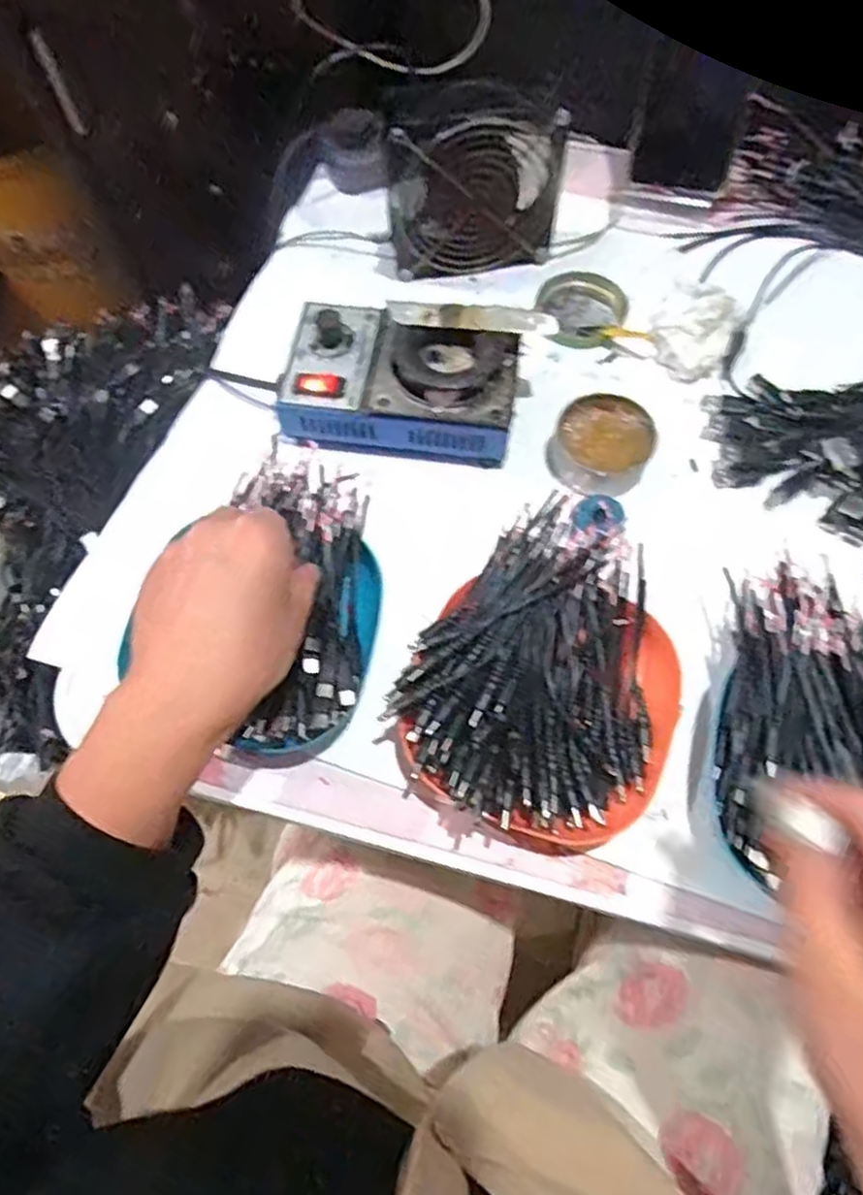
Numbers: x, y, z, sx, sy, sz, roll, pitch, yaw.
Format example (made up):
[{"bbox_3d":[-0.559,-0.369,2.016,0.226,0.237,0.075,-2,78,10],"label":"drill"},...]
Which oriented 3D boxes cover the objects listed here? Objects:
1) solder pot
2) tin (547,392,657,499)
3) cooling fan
[{"bbox_3d":[-0.020,-0.134,0.481,0.154,0.060,0.110,12,67,7],"label":"solder pot"},{"bbox_3d":[0.110,-0.098,0.484,0.062,0.026,0.070,30,71,14],"label":"tin"},{"bbox_3d":[0.031,-0.283,0.517,0.114,0.118,0.028,-11,67,-3],"label":"cooling fan"}]

